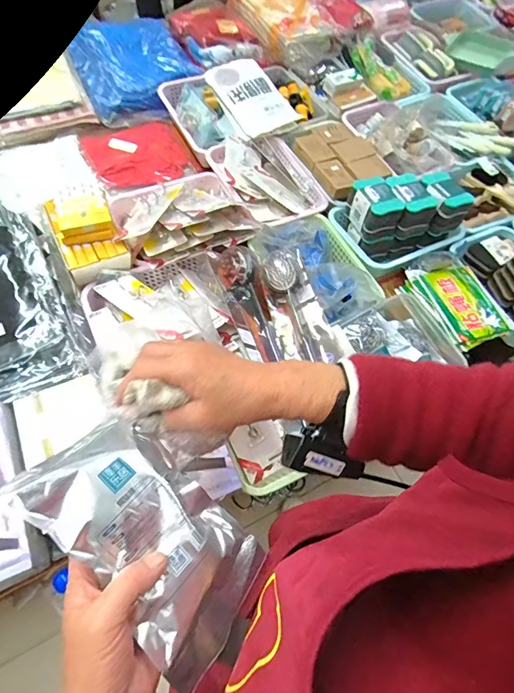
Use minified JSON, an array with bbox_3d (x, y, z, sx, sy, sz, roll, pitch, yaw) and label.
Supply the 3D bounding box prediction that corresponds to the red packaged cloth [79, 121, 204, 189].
[{"bbox_3d":[-0.325,-0.537,1.143,0.274,0.040,0.246,-25,68,-19],"label":"red packaged cloth"}]

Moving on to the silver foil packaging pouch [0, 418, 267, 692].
[{"bbox_3d":[-0.074,0.141,0.304,0.188,0.026,0.107,49,46,-8],"label":"silver foil packaging pouch"}]

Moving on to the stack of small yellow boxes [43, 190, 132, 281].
[{"bbox_3d":[-0.356,-0.251,0.846,0.132,0.075,0.204,-26,68,-19],"label":"stack of small yellow boxes"}]

